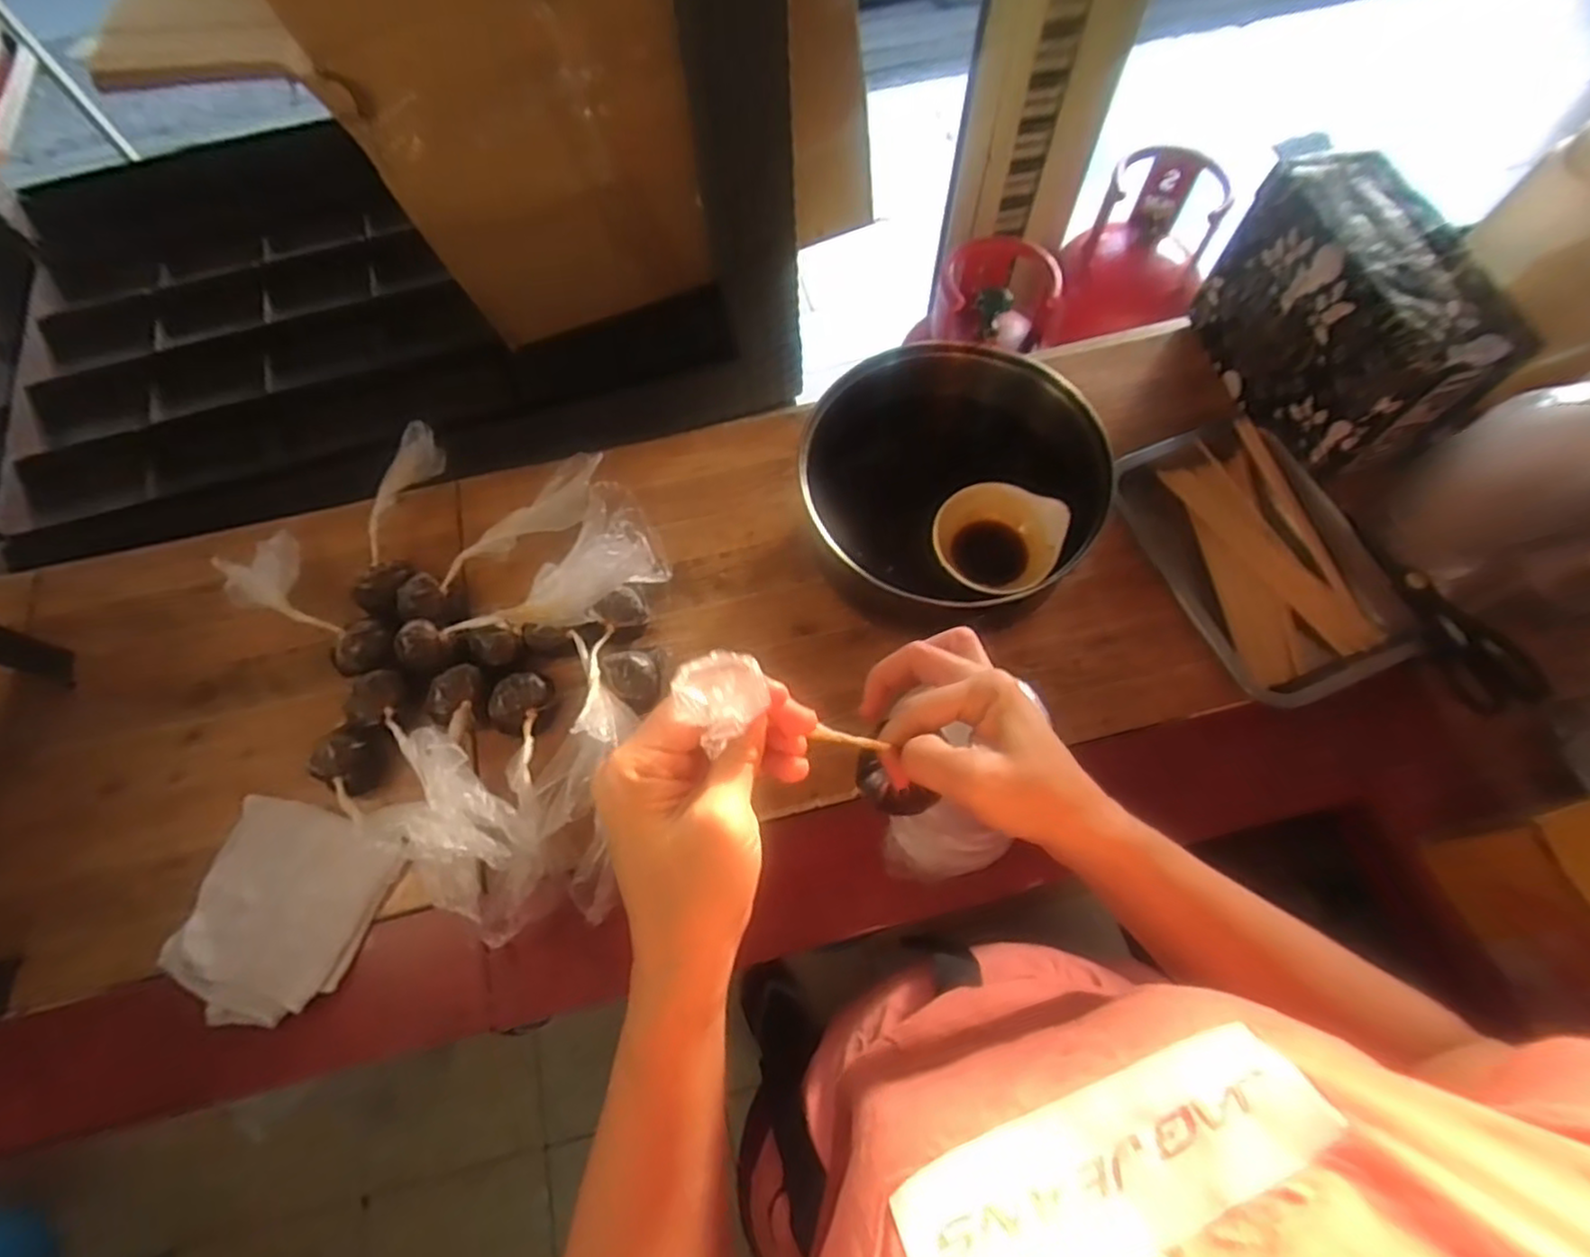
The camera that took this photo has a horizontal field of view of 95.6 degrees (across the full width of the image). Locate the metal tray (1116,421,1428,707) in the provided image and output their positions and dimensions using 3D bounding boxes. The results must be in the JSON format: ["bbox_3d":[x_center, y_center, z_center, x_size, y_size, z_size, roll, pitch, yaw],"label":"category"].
[{"bbox_3d":[0.410,-0.065,0.649,0.170,0.047,0.262,-20,68,-7],"label":"metal tray"}]

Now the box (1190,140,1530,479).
[{"bbox_3d":[0.499,-0.278,0.672,0.105,0.175,0.245,-18,68,-6],"label":"box"}]

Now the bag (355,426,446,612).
[{"bbox_3d":[-0.371,-0.107,0.684,0.047,0.043,0.224,-3,67,0],"label":"bag"}]

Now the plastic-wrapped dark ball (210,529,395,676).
[{"bbox_3d":[-0.427,-0.015,0.641,0.195,0.052,0.067,37,73,15],"label":"plastic-wrapped dark ball"}]

